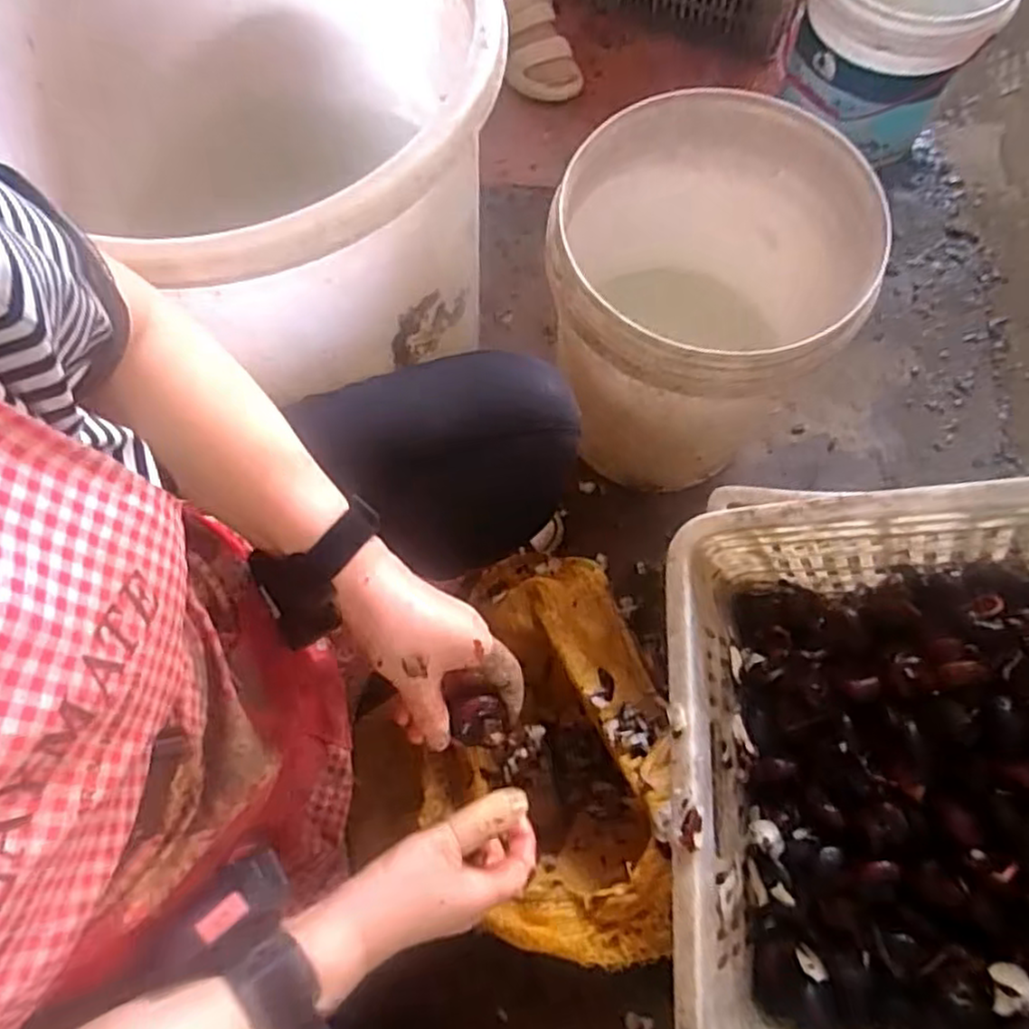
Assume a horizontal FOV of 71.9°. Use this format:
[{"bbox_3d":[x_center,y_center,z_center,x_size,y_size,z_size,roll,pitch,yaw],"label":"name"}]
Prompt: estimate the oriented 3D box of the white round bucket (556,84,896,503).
[{"bbox_3d":[0.191,-0.221,0.814,0.290,0.330,0.304,-1,71,2],"label":"white round bucket"}]

